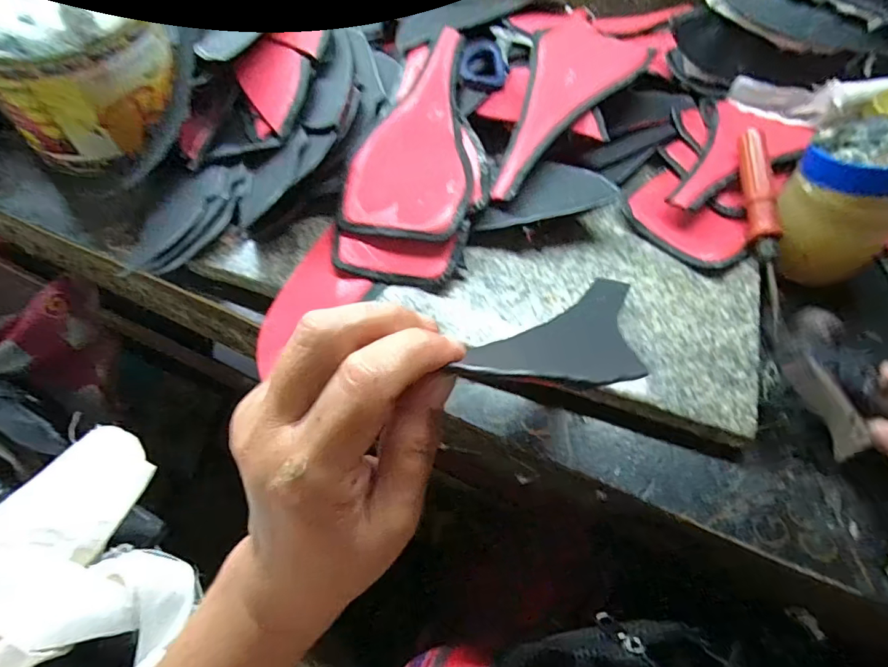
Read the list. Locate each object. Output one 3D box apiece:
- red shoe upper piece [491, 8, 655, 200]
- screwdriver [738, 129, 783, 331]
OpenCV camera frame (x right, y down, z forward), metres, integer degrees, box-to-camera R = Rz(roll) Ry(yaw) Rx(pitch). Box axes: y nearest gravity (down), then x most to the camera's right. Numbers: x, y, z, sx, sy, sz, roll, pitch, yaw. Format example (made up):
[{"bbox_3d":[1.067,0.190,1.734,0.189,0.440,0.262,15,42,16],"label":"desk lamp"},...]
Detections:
[{"bbox_3d":[0.090,-0.190,0.391,0.086,0.029,0.206,31,64,18],"label":"red shoe upper piece"},{"bbox_3d":[0.236,-0.081,0.356,0.017,0.018,0.154,2,75,2],"label":"screwdriver"}]

